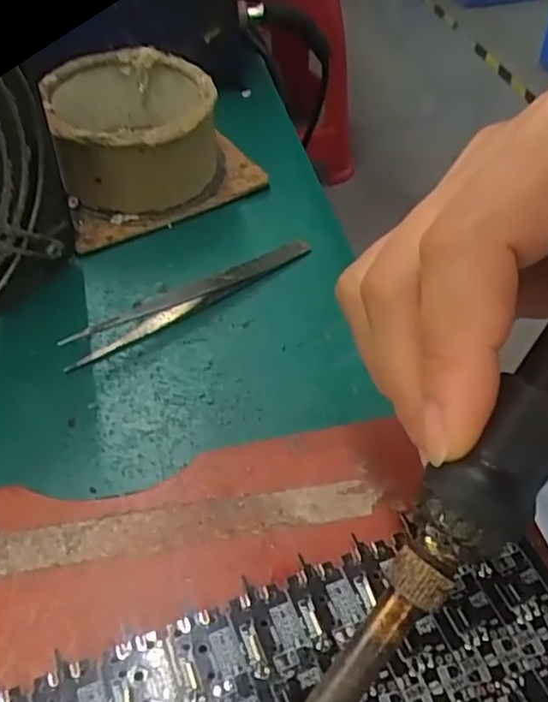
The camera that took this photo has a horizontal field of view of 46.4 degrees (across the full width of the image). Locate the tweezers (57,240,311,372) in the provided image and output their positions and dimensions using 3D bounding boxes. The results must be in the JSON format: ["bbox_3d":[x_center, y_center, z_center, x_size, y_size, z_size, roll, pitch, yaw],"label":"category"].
[{"bbox_3d":[-0.035,-0.025,0.283,0.122,0.012,0.013,-29,57,-25],"label":"tweezers"}]

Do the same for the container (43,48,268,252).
[{"bbox_3d":[-0.071,-0.113,0.331,0.100,0.051,0.097,-26,55,-23],"label":"container"}]

